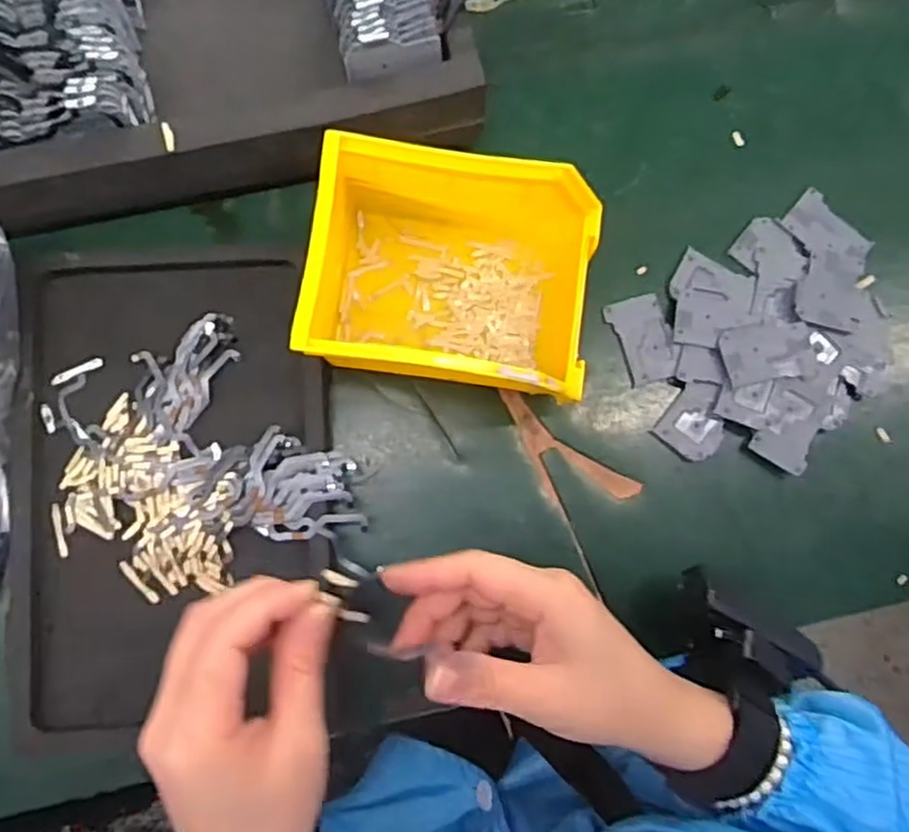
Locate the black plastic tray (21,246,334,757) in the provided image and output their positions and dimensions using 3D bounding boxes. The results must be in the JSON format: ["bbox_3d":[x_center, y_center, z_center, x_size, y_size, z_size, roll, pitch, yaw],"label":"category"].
[{"bbox_3d":[-0.138,0.033,0.366,0.149,0.029,0.240,-2,83,-1],"label":"black plastic tray"}]

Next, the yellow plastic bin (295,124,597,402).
[{"bbox_3d":[0.002,-0.069,0.361,0.134,0.078,0.104,8,83,0],"label":"yellow plastic bin"}]

